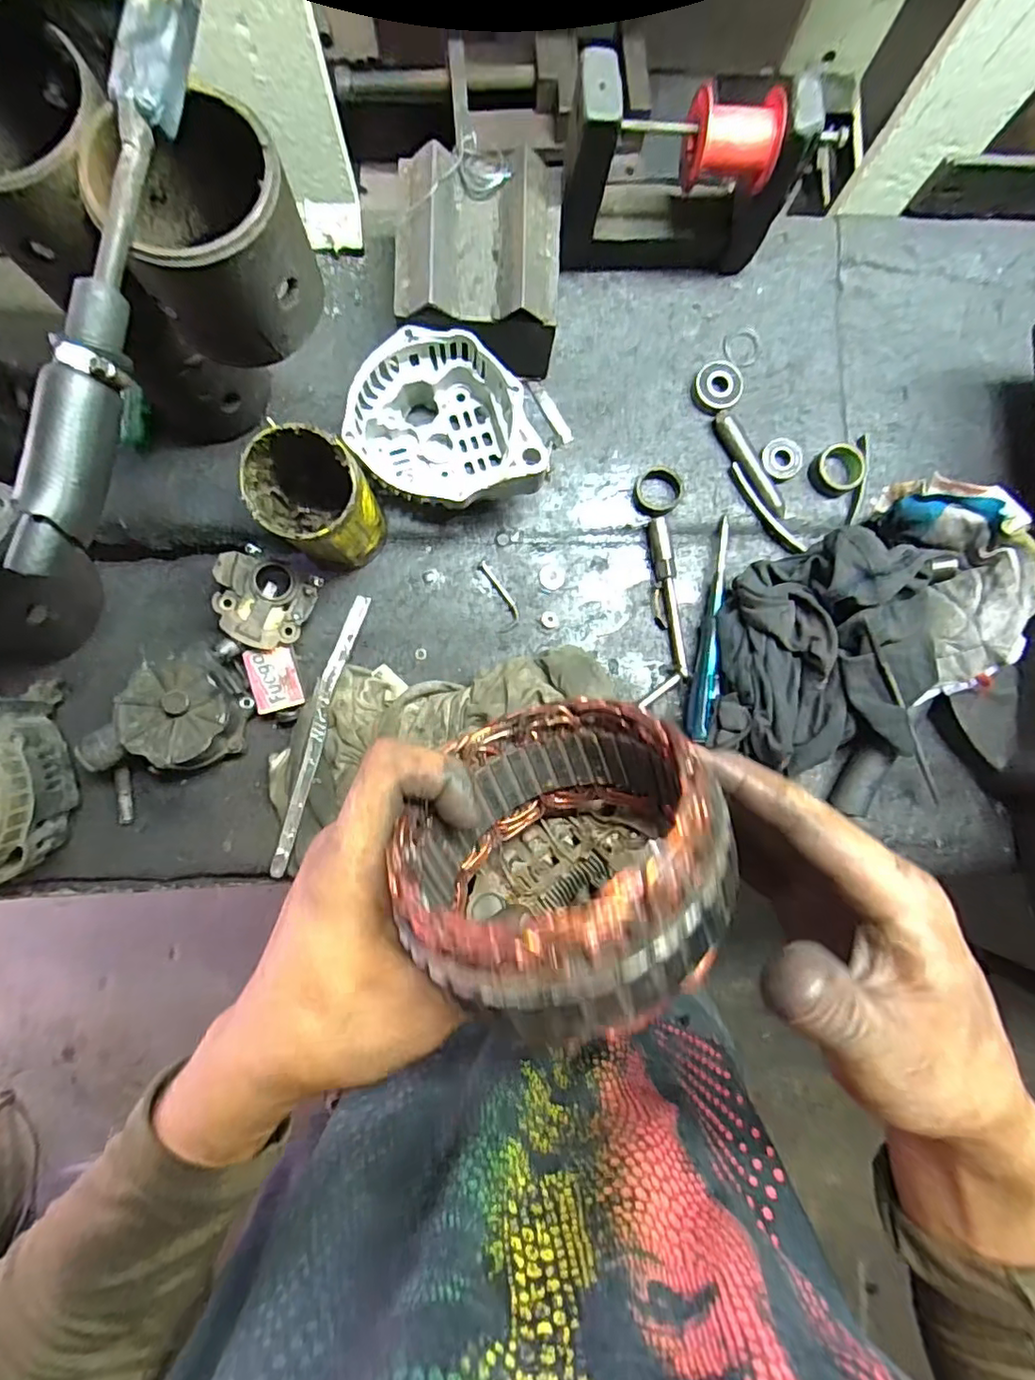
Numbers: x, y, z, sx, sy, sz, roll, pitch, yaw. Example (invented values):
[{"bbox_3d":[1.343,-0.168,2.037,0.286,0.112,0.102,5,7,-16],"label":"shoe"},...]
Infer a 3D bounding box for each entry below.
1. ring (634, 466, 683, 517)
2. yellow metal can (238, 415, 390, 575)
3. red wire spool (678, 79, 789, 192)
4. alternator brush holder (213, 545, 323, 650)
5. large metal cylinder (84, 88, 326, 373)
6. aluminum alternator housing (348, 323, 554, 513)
[{"bbox_3d":[0.119,-0.168,0.484,0.039,0.018,0.038,0,87,-2],"label":"ring"},{"bbox_3d":[-0.144,-0.131,0.426,0.073,0.119,0.071,0,87,-2],"label":"yellow metal can"},{"bbox_3d":[0.145,-0.379,0.396,0.061,0.046,0.049,-3,87,-3],"label":"red wire spool"},{"bbox_3d":[-0.206,-0.071,0.465,0.073,0.036,0.071,0,87,-2],"label":"alternator brush holder"},{"bbox_3d":[-0.153,-0.233,0.295,0.082,0.078,0.082,0,87,-2],"label":"large metal cylinder"},{"bbox_3d":[-0.054,-0.192,0.451,0.123,0.078,0.150,-44,89,-4],"label":"aluminum alternator housing"}]

